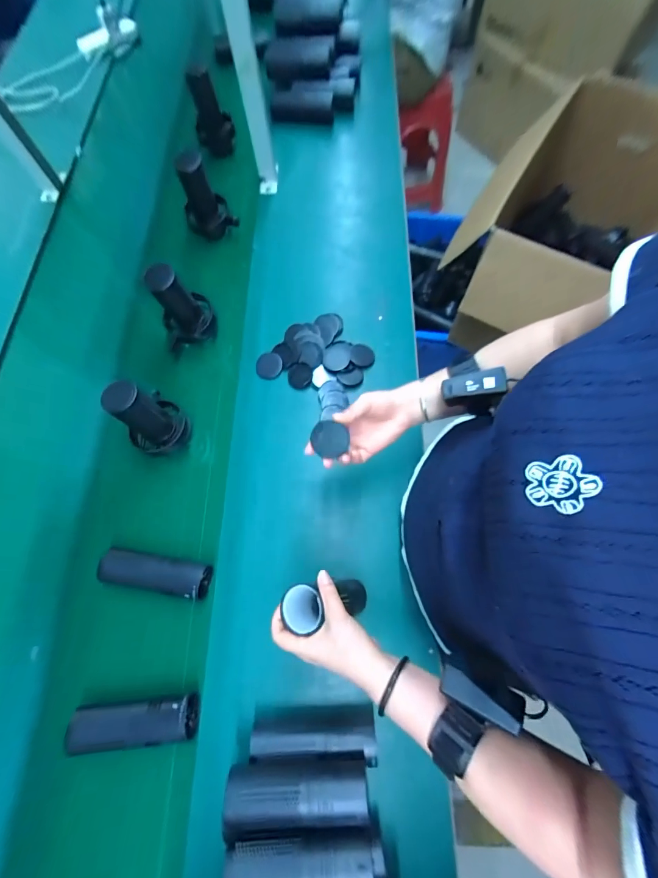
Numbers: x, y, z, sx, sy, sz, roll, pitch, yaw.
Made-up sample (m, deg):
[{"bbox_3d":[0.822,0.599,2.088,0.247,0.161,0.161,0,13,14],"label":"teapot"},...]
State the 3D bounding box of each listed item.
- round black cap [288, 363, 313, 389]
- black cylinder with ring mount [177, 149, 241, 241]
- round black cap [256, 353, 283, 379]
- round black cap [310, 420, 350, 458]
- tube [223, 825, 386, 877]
[{"bbox_3d":[-0.054,-0.119,0.674,0.045,0.007,0.046,-1,70,2],"label":"round black cap"},{"bbox_3d":[-0.257,-0.499,0.739,0.103,0.150,0.084,-12,70,-2],"label":"black cylinder with ring mount"},{"bbox_3d":[-0.115,-0.139,0.687,0.051,0.010,0.051,-5,84,6],"label":"round black cap"},{"bbox_3d":[0.000,-0.001,0.472,0.047,0.004,0.044,0,93,-8],"label":"round black cap"},{"bbox_3d":[-0.027,0.467,0.402,0.174,0.053,0.063,-4,70,0],"label":"tube"}]

